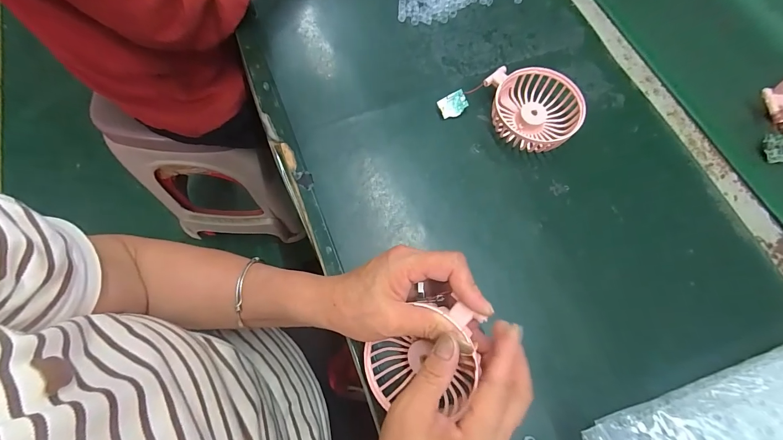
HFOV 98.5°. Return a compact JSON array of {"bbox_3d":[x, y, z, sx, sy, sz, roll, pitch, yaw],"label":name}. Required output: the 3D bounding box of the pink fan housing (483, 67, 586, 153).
[{"bbox_3d":[0.150,-0.114,0.358,0.093,0.034,0.085,1,71,0],"label":"pink fan housing"}]

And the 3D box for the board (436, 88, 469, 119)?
[{"bbox_3d":[0.068,-0.125,0.369,0.031,0.004,0.023,-25,108,2],"label":"board"}]

